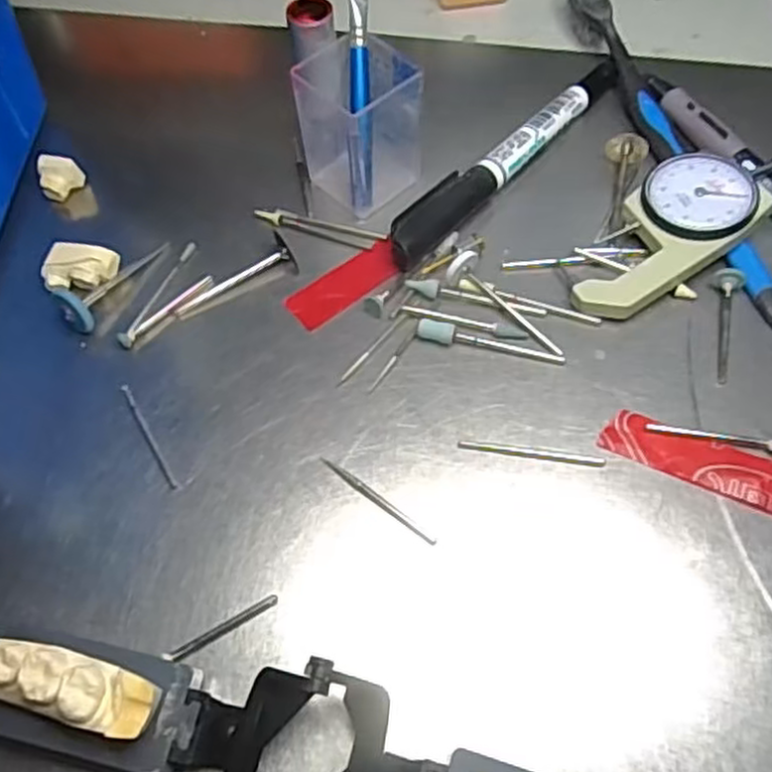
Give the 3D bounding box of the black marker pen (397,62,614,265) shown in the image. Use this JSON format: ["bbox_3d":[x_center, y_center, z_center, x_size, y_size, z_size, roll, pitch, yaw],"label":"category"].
[{"bbox_3d":[0.047,-0.088,0.280,0.016,0.011,0.130,38,68,22],"label":"black marker pen"}]

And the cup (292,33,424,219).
[{"bbox_3d":[-0.009,-0.094,0.266,0.035,0.049,0.037,33,67,20],"label":"cup"}]

